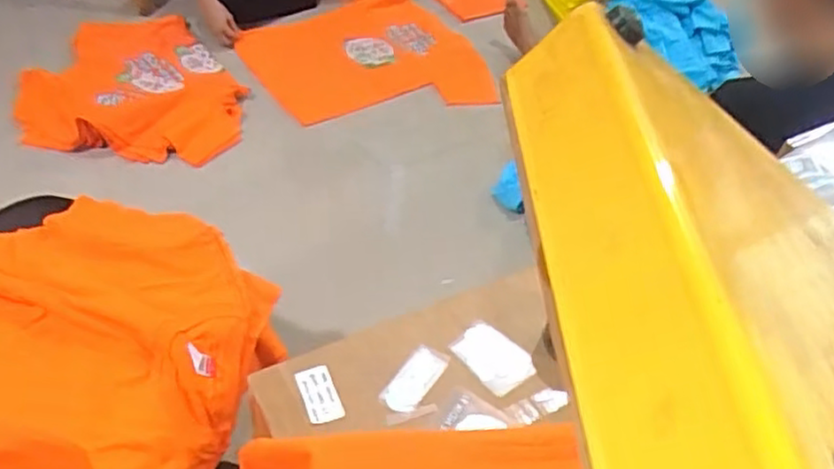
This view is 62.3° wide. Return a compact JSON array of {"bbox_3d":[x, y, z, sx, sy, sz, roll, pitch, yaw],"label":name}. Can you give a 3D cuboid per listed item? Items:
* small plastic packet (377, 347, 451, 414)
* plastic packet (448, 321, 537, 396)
[{"bbox_3d":[-0.003,0.149,0.707,0.038,0.007,0.074,34,74,18],"label":"small plastic packet"},{"bbox_3d":[0.082,0.133,0.739,0.084,0.012,0.059,35,52,24],"label":"plastic packet"}]

